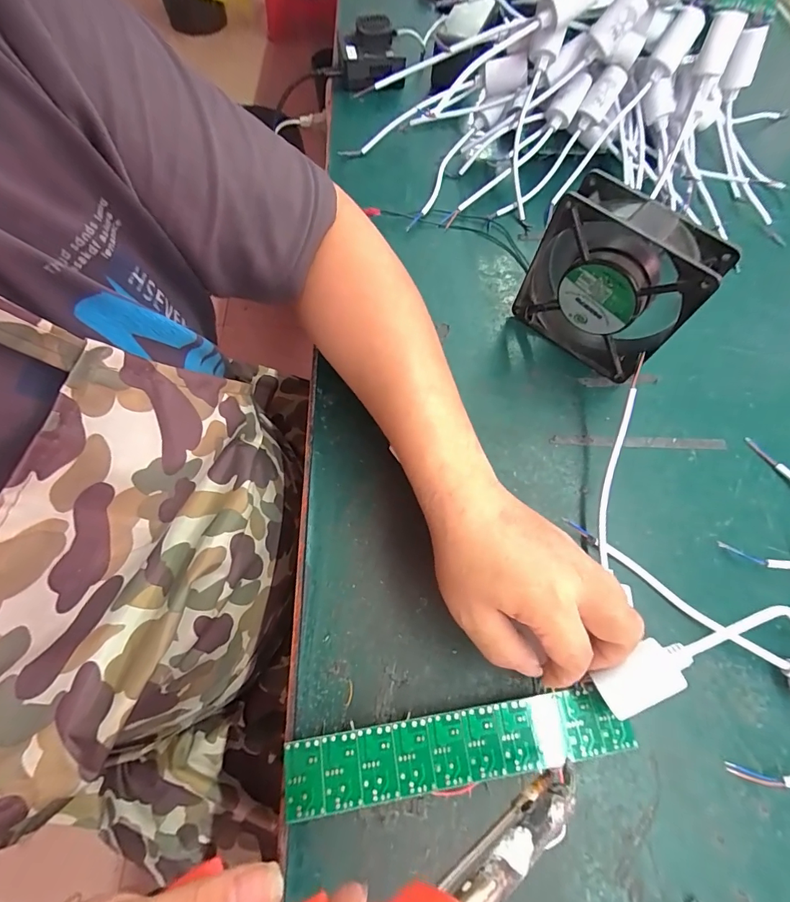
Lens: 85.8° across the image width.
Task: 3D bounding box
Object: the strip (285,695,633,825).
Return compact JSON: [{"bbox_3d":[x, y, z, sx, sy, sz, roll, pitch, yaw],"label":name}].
[{"bbox_3d":[0.039,0.173,0.247,0.198,0.004,0.035,-5,67,-7],"label":"strip"}]

